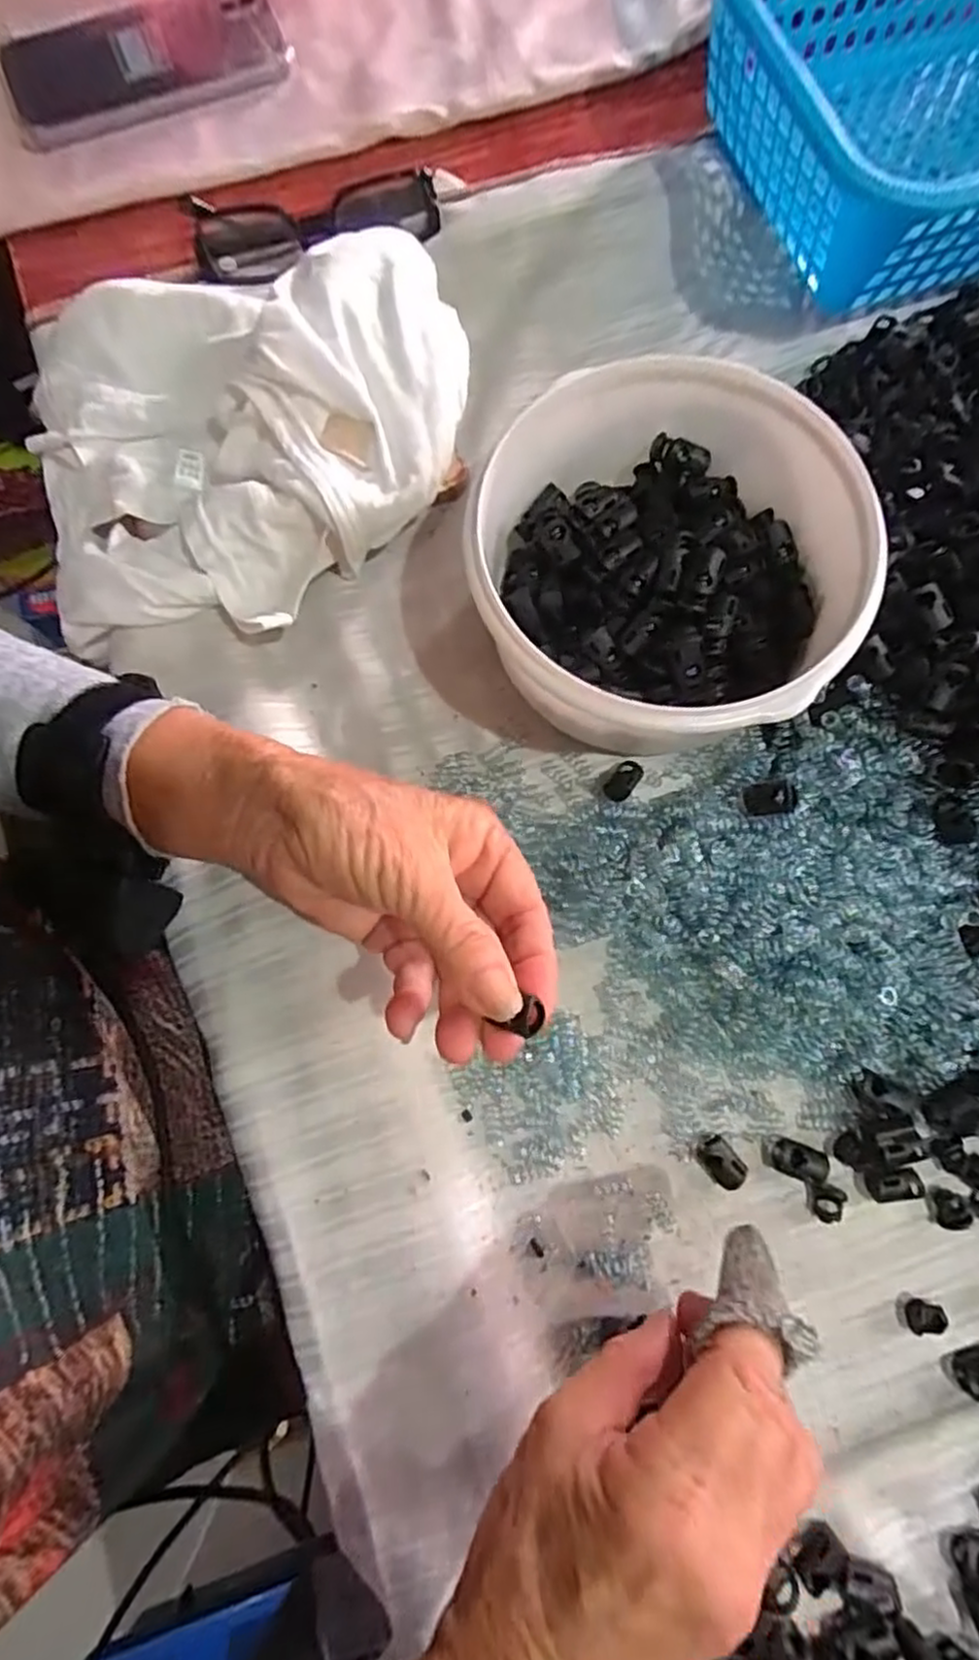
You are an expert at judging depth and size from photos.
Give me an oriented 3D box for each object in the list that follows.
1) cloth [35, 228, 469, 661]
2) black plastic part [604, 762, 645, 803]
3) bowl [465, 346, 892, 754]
[{"bbox_3d":[-0.121,-0.203,0.343,0.215,0.063,0.212,-13,76,-3],"label":"cloth"},{"bbox_3d":[0.062,-0.023,0.323,0.012,0.016,0.024,35,78,8],"label":"black plastic part"},{"bbox_3d":[0.070,-0.112,0.308,0.153,0.078,0.152,0,76,0],"label":"bowl"}]

